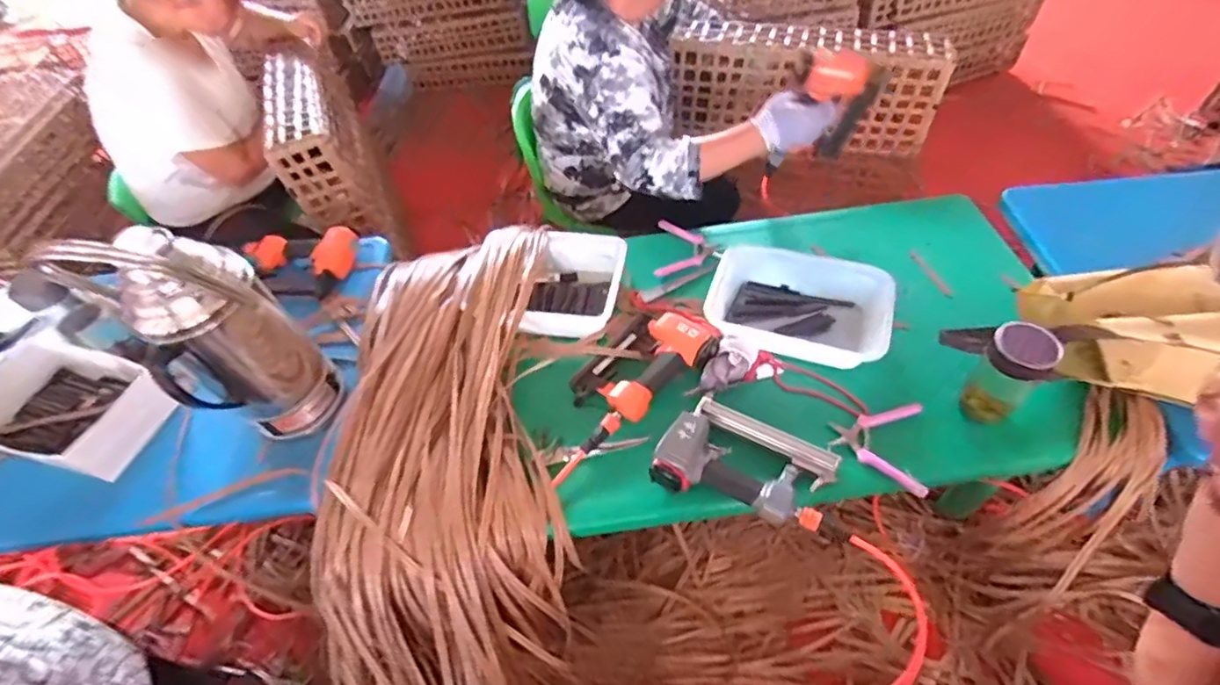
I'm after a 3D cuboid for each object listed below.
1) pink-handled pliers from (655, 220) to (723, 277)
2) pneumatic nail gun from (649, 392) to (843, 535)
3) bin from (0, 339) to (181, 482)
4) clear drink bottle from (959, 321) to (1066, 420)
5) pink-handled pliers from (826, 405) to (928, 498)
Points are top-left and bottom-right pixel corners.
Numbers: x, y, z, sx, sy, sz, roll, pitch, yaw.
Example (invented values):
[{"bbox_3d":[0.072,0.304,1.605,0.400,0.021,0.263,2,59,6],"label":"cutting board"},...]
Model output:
[{"bbox_3d":[0.154,-0.182,1.102,0.121,0.027,0.131,2,53,6],"label":"pink-handled pliers"},{"bbox_3d":[0.193,0.167,0.788,0.236,0.051,0.152,20,57,18],"label":"pneumatic nail gun"},{"bbox_3d":[-0.896,0.100,0.923,0.311,0.092,0.178,11,55,13],"label":"bin"},{"bbox_3d":[0.553,0.046,0.794,0.078,0.145,0.075,-2,53,3],"label":"clear drink bottle"},{"bbox_3d":[0.385,0.146,0.815,0.121,0.029,0.131,6,54,9],"label":"pink-handled pliers"}]

